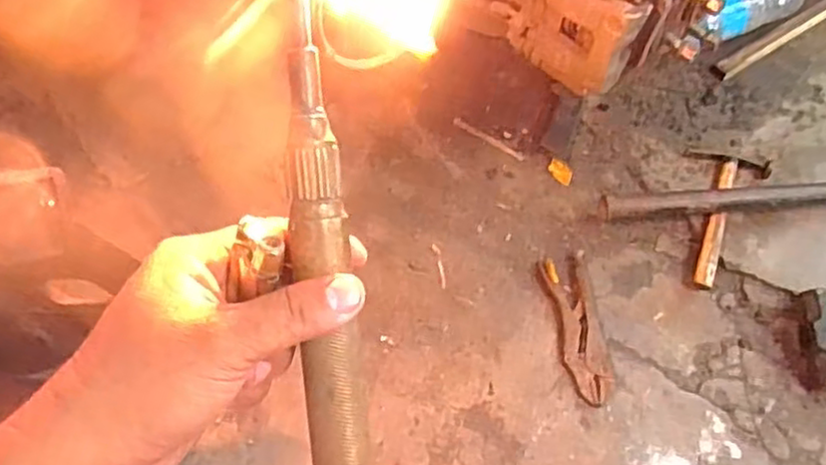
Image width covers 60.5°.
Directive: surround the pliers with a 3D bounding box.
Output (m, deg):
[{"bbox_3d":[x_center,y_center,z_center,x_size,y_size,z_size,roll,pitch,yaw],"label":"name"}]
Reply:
[{"bbox_3d":[0.221,0.123,0.936,0.062,0.017,0.208,-7,64,-2],"label":"pliers"}]

